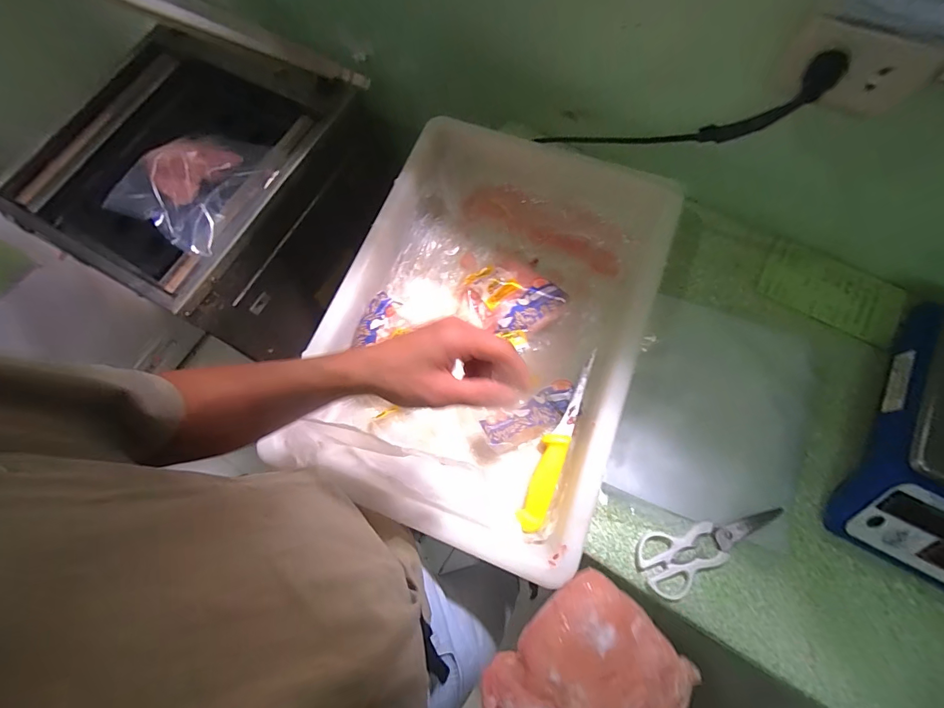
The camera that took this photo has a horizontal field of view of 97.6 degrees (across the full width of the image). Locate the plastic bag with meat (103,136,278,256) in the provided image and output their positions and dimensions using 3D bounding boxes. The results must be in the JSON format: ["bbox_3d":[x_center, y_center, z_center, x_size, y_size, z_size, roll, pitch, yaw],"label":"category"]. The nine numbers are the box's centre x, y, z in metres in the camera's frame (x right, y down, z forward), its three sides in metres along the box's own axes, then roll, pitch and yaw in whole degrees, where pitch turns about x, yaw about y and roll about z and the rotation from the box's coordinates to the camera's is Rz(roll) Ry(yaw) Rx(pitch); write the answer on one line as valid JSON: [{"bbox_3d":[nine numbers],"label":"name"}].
[{"bbox_3d":[-0.472,-0.304,0.709,0.198,0.048,0.239,28,75,11],"label":"plastic bag with meat"}]

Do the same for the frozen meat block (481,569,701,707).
[{"bbox_3d":[0.096,0.264,0.324,0.137,0.043,0.130,-43,76,-11],"label":"frozen meat block"}]

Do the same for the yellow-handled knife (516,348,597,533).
[{"bbox_3d":[0.118,0.114,0.564,0.034,0.017,0.250,20,74,8],"label":"yellow-handled knife"}]

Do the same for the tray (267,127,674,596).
[{"bbox_3d":[0.029,-0.052,0.599,0.435,0.078,0.596,18,73,7],"label":"tray"}]

